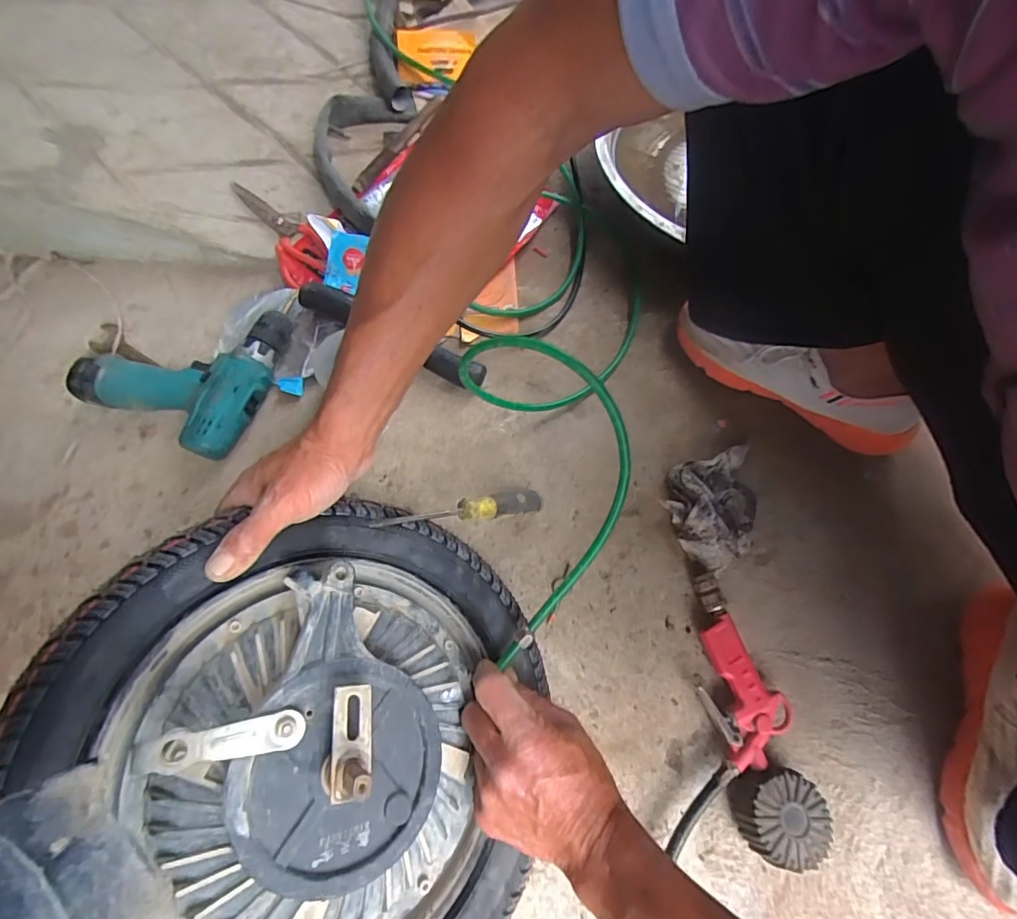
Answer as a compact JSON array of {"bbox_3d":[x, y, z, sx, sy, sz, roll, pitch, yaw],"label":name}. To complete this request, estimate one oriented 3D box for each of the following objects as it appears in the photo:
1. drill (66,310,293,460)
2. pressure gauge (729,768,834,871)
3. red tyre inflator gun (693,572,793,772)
[{"bbox_3d":[-0.369,-0.101,0.581,0.195,0.051,0.175,13,71,7],"label":"drill"},{"bbox_3d":[0.231,0.302,0.435,0.075,0.044,0.071,-1,70,2],"label":"pressure gauge"},{"bbox_3d":[0.207,0.192,0.477,0.071,0.026,0.160,-17,70,-4],"label":"red tyre inflator gun"}]

